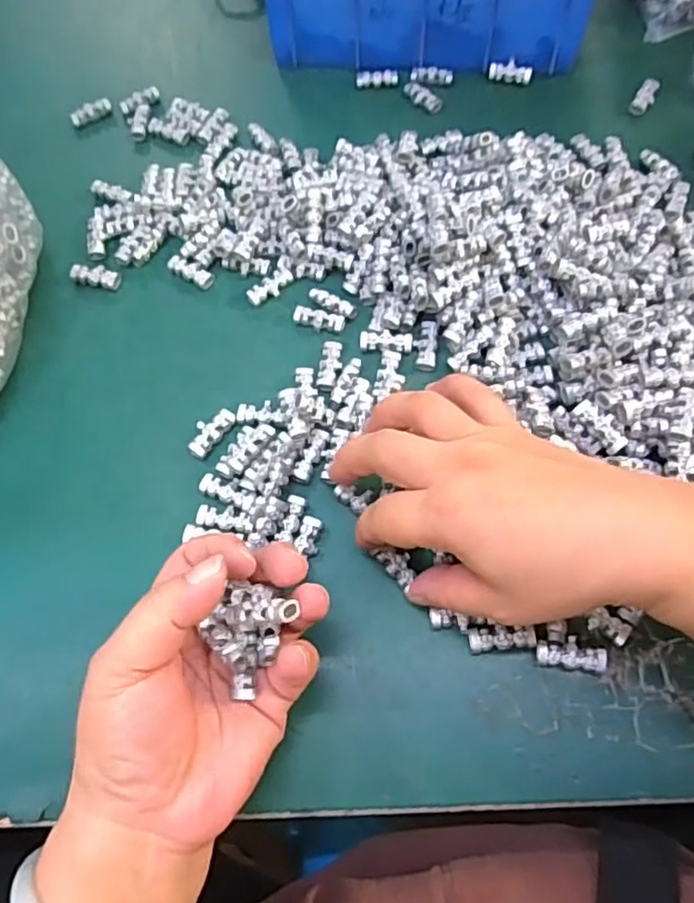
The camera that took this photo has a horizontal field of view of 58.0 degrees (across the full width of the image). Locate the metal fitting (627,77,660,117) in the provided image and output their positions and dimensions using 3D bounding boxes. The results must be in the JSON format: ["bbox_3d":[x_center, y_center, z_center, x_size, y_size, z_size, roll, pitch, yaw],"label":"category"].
[{"bbox_3d":[0.208,-0.248,0.436,0.014,0.006,0.031,30,69,15],"label":"metal fitting"}]

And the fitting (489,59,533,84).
[{"bbox_3d":[0.119,-0.275,0.454,0.030,0.012,0.010,23,68,12],"label":"fitting"}]

